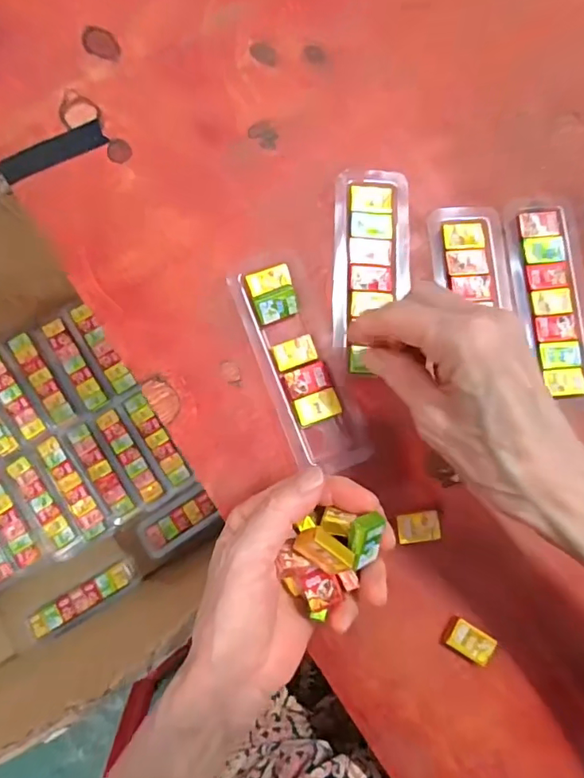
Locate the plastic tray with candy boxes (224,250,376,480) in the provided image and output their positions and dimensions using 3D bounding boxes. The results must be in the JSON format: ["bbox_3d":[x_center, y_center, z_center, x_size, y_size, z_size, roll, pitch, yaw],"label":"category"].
[{"bbox_3d":[0.005,-0.016,0.300,0.046,0.012,0.134,-20,85,-5],"label":"plastic tray with candy boxes"}]

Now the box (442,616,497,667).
[{"bbox_3d":[0.103,0.146,0.289,0.028,0.011,0.018,31,83,1],"label":"box"}]

